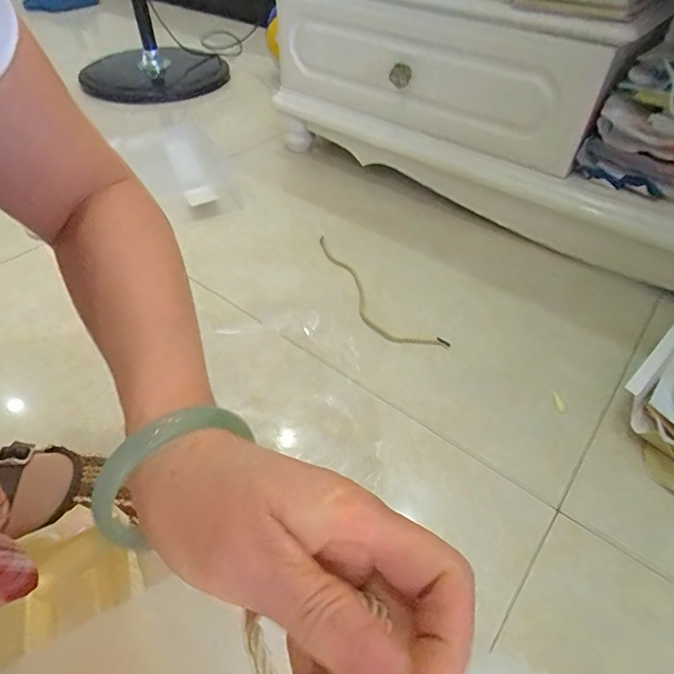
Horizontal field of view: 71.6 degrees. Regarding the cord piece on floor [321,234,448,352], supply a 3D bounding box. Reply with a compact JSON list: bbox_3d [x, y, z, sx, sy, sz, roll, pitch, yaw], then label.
[{"bbox_3d":[0.036,-0.061,0.667,0.063,0.004,0.285,-27,53,-27],"label":"cord piece on floor"}]

